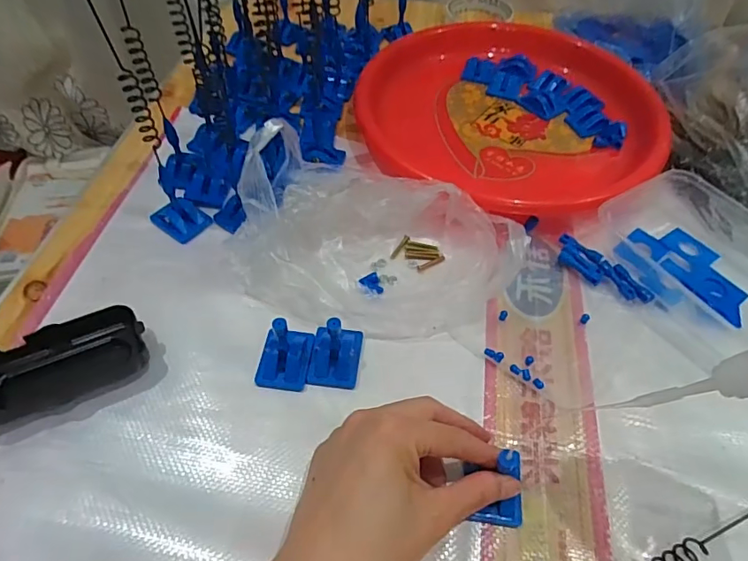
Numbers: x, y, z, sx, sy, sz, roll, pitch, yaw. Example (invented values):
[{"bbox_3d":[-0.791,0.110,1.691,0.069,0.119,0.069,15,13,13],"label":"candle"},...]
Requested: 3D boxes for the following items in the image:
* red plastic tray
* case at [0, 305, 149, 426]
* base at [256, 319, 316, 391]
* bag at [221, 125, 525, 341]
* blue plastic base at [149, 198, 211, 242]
[{"bbox_3d":[0.130,-0.191,0.515,0.284,0.035,0.290,-1,53,-2],"label":"red plastic tray"},{"bbox_3d":[-0.212,0.056,0.333,0.108,0.026,0.048,-20,56,-15],"label":"case"},{"bbox_3d":[-0.061,0.046,0.334,0.034,0.046,0.040,5,53,3],"label":"base"},{"bbox_3d":[0.004,-0.036,0.370,0.202,0.086,0.131,18,55,12],"label":"bag"},{"bbox_3d":[-0.166,-0.056,0.421,0.042,0.016,0.033,28,58,19],"label":"blue plastic base"}]

